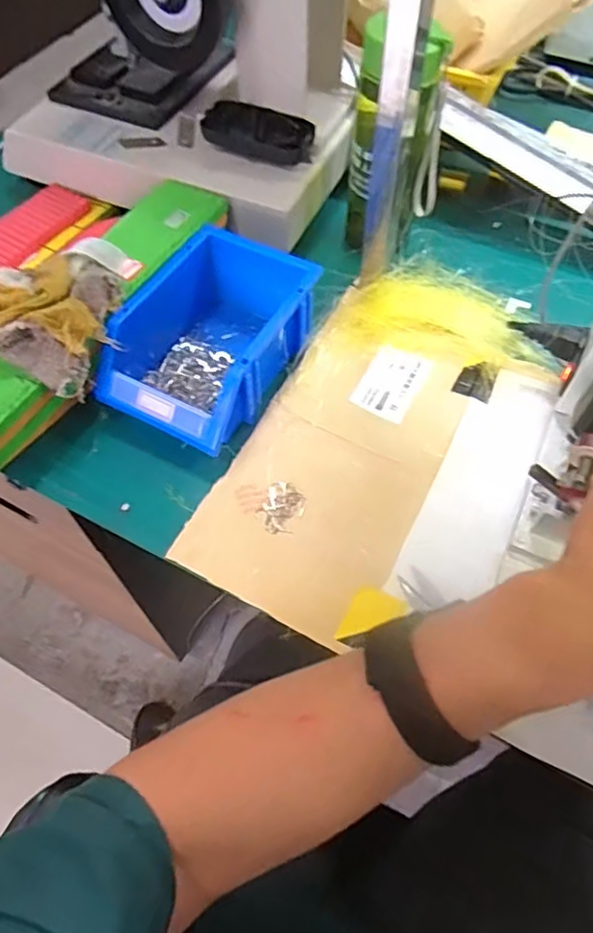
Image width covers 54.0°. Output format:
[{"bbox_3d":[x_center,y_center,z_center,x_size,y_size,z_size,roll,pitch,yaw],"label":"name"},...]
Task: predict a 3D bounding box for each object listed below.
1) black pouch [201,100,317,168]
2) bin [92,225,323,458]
[{"bbox_3d":[-0.037,-0.321,0.563,0.107,0.029,0.047,19,61,10],"label":"black pouch"},{"bbox_3d":[-0.069,-0.105,0.484,0.120,0.072,0.172,25,62,14],"label":"bin"}]

